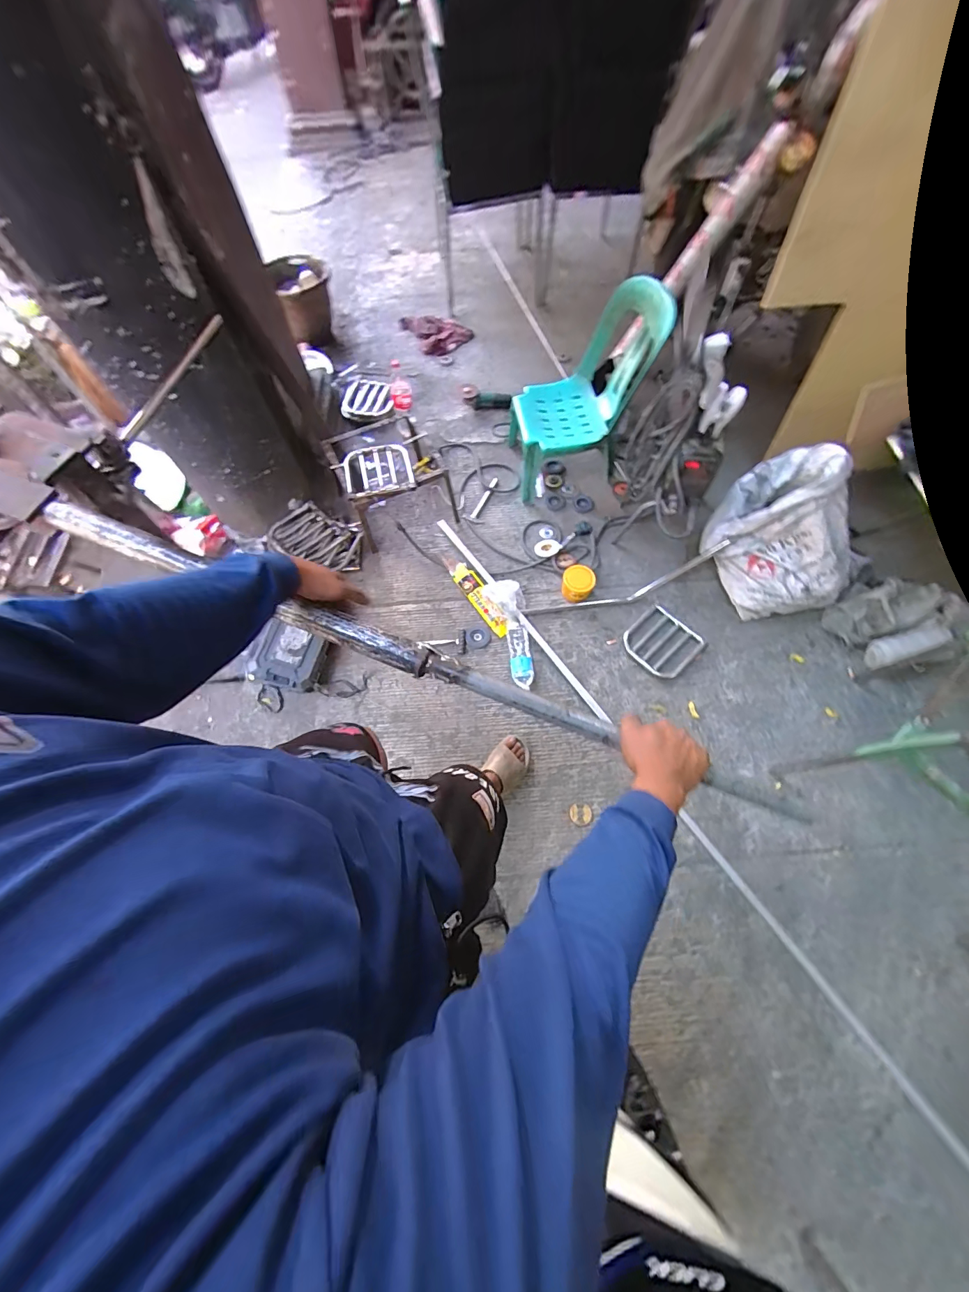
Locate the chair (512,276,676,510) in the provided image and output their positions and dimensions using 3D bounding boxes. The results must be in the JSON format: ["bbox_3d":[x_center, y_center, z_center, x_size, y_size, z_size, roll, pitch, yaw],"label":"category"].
[{"bbox_3d":[0.388,-0.957,1.644,0.534,0.618,0.430,-2,67,0],"label":"chair"}]

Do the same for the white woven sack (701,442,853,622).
[{"bbox_3d":[1.057,-0.400,1.493,0.366,0.396,0.519,-22,68,-6],"label":"white woven sack"}]

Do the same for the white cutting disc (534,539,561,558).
[{"bbox_3d":[0.258,-0.406,1.734,0.102,0.028,0.084,-15,68,-3],"label":"white cutting disc"}]

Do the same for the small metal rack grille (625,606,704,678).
[{"bbox_3d":[0.662,-0.011,1.568,0.233,0.013,0.238,-39,71,-12],"label":"small metal rack grille"}]

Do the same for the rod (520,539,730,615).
[{"bbox_3d":[0.535,-0.225,1.602,0.841,0.109,0.095,-15,68,-3],"label":"rod"}]

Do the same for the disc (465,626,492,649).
[{"bbox_3d":[-0.022,-0.031,1.606,0.093,0.009,0.086,-1,68,2],"label":"disc"}]

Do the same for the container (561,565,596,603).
[{"bbox_3d":[0.363,-0.244,1.627,0.120,0.097,0.129,10,69,7],"label":"container"}]

